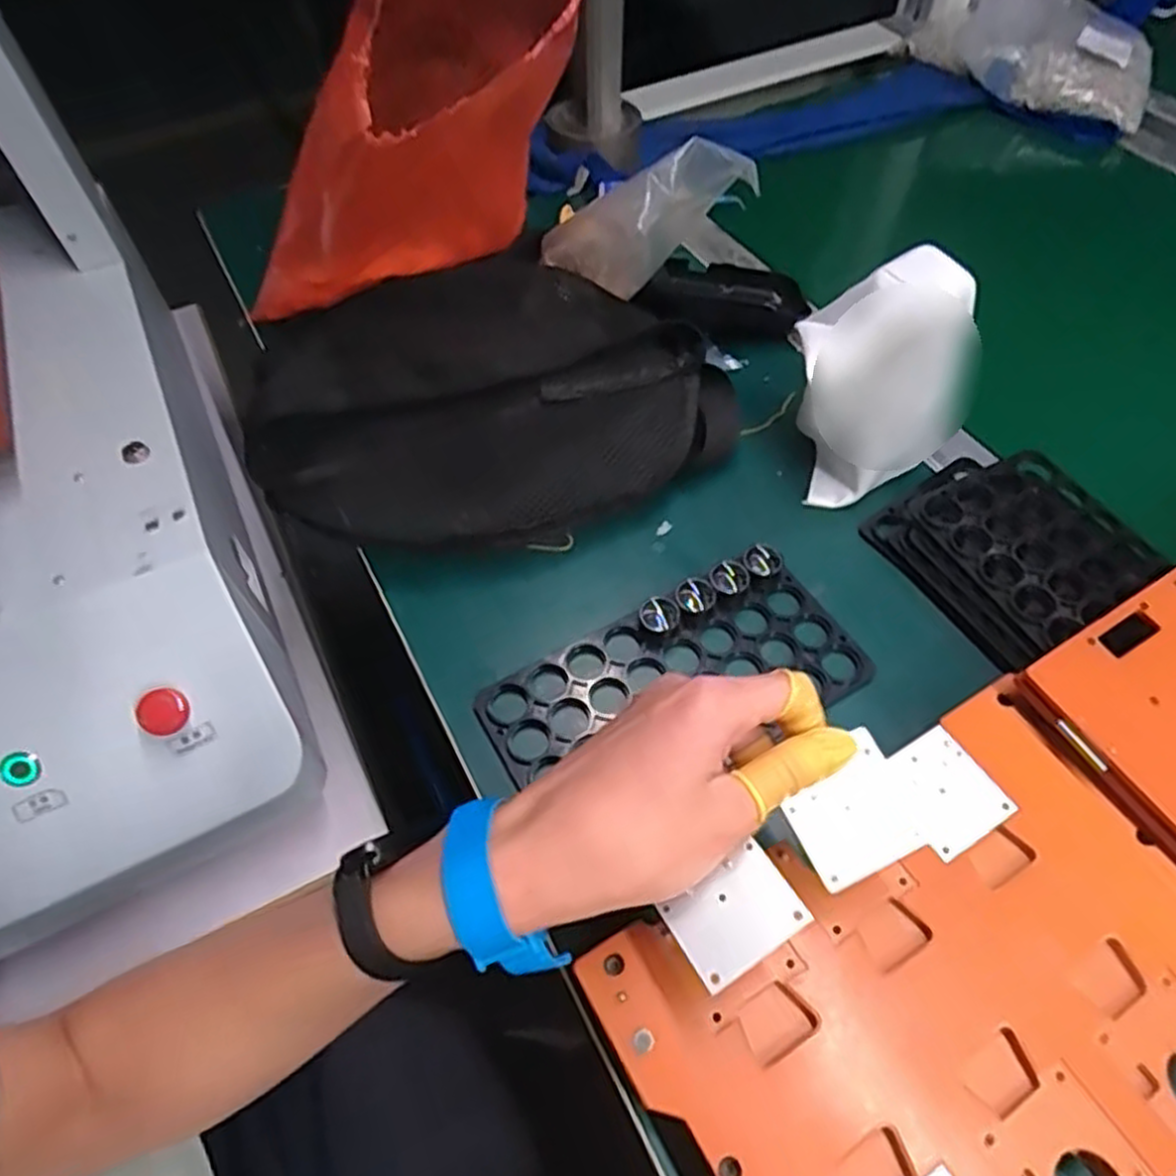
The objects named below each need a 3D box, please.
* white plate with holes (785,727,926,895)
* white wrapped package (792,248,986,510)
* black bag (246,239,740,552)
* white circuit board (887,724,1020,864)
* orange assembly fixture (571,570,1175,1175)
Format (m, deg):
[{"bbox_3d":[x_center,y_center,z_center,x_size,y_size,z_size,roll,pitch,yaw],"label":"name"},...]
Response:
[{"bbox_3d":[0.101,0.086,0.289,0.044,0.004,0.044,-28,71,-4],"label":"white plate with holes"},{"bbox_3d":[0.167,-0.128,0.448,0.092,0.111,0.092,-13,56,-6],"label":"white wrapped package"},{"bbox_3d":[-0.069,-0.129,0.498,0.300,0.055,0.237,-18,57,-9],"label":"black bag"},{"bbox_3d":[0.159,0.090,0.336,0.043,0.004,0.048,-26,59,-14],"label":"white circuit board"},{"bbox_3d":[0.234,0.110,0.323,0.455,0.054,0.161,-28,59,-15],"label":"orange assembly fixture"}]

